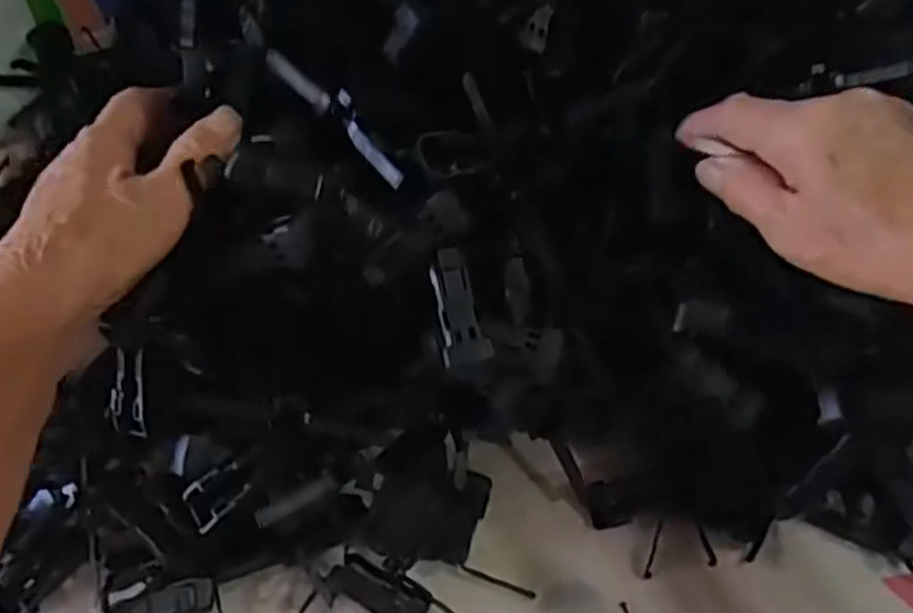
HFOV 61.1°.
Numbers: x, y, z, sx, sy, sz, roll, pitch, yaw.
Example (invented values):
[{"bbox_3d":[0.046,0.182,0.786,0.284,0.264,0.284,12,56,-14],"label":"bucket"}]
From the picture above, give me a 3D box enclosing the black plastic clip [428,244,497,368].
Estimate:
[{"bbox_3d":[0.001,0.000,0.296,0.018,0.005,0.044,-11,85,-10],"label":"black plastic clip"}]

